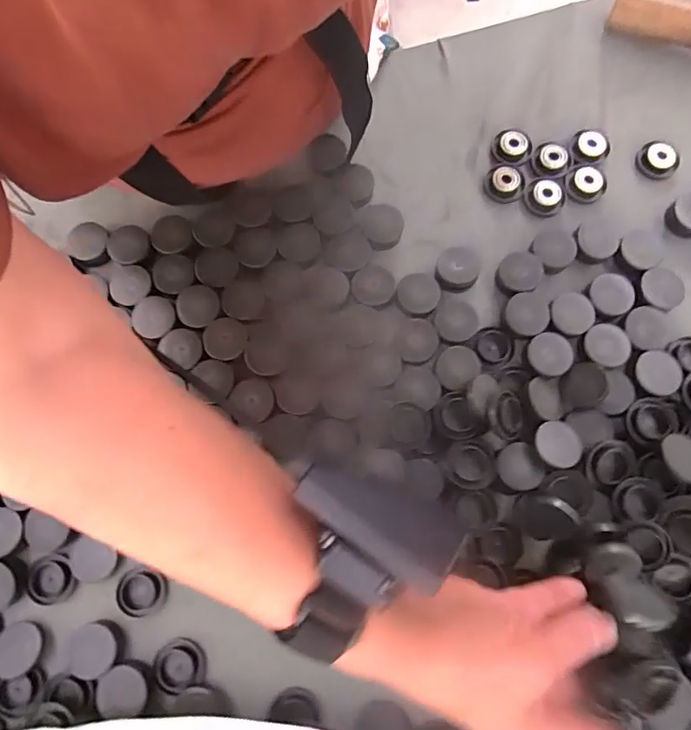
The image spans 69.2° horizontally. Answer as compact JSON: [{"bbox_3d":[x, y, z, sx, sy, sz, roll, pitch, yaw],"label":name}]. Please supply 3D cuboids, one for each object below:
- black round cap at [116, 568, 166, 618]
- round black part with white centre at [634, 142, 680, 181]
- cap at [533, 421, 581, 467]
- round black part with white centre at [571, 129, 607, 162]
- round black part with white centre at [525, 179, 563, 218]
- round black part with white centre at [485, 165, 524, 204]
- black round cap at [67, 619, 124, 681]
[{"bbox_3d":[-0.139,0.155,0.340,0.033,0.005,0.030,0,77,1],"label":"black round cap"},{"bbox_3d":[0.254,-0.167,0.407,0.030,0.009,0.028,0,77,1],"label":"round black part with white centre"},{"bbox_3d":[0.149,0.055,0.351,0.033,0.008,0.030,0,77,1],"label":"cap"},{"bbox_3d":[0.201,-0.181,0.412,0.030,0.006,0.026,-18,77,-3],"label":"round black part with white centre"},{"bbox_3d":[0.159,-0.135,0.401,0.026,0.012,0.029,-32,78,-6],"label":"round black part with white centre"},{"bbox_3d":[0.129,-0.147,0.405,0.029,0.010,0.028,0,77,1],"label":"round black part with white centre"},{"bbox_3d":[-0.167,0.188,0.330,0.036,0.009,0.031,-29,78,-5],"label":"black round cap"}]

